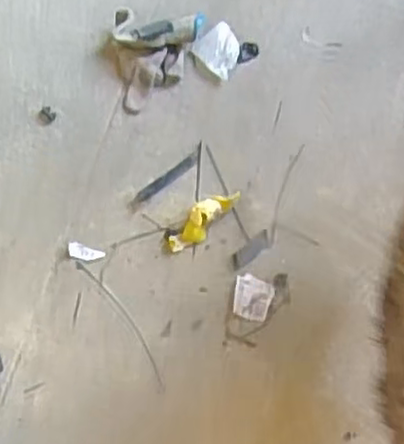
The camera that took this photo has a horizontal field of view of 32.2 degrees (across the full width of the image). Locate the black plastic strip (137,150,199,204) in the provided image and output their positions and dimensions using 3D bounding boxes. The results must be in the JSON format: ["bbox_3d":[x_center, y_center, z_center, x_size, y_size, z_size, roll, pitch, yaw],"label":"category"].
[{"bbox_3d":[-0.054,-0.071,1.087,0.120,0.007,0.014,-35,90,-6],"label":"black plastic strip"}]

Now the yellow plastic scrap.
[{"bbox_3d":[0.002,-0.005,1.076,0.046,0.033,0.136,45,84,-2],"label":"yellow plastic scrap"}]

